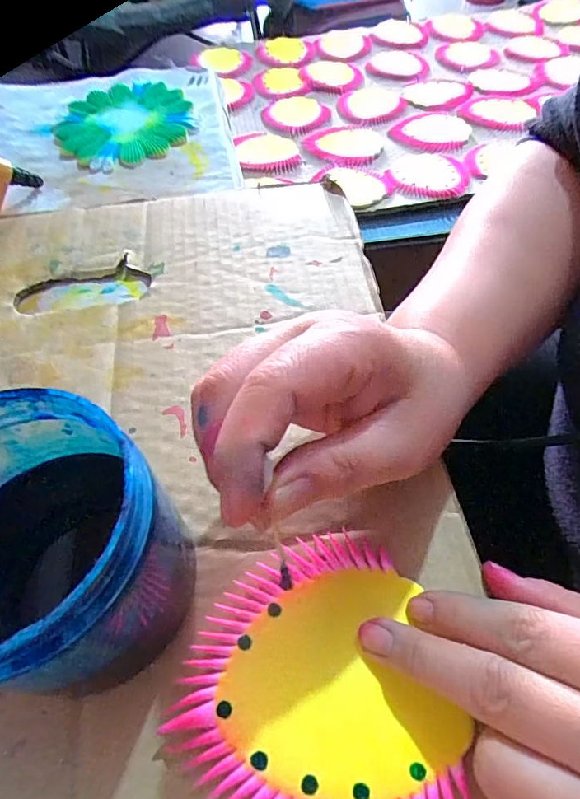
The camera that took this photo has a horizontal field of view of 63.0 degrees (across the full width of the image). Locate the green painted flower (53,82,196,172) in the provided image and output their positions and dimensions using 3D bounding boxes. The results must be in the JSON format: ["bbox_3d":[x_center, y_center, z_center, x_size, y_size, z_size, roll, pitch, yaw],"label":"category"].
[{"bbox_3d":[-0.148,-0.247,0.418,0.118,0.016,0.115,-1,55,1],"label":"green painted flower"}]

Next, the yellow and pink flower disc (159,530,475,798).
[{"bbox_3d":[0.013,0.102,0.174,0.098,0.005,0.103,-1,55,1],"label":"yellow and pink flower disc"}]

